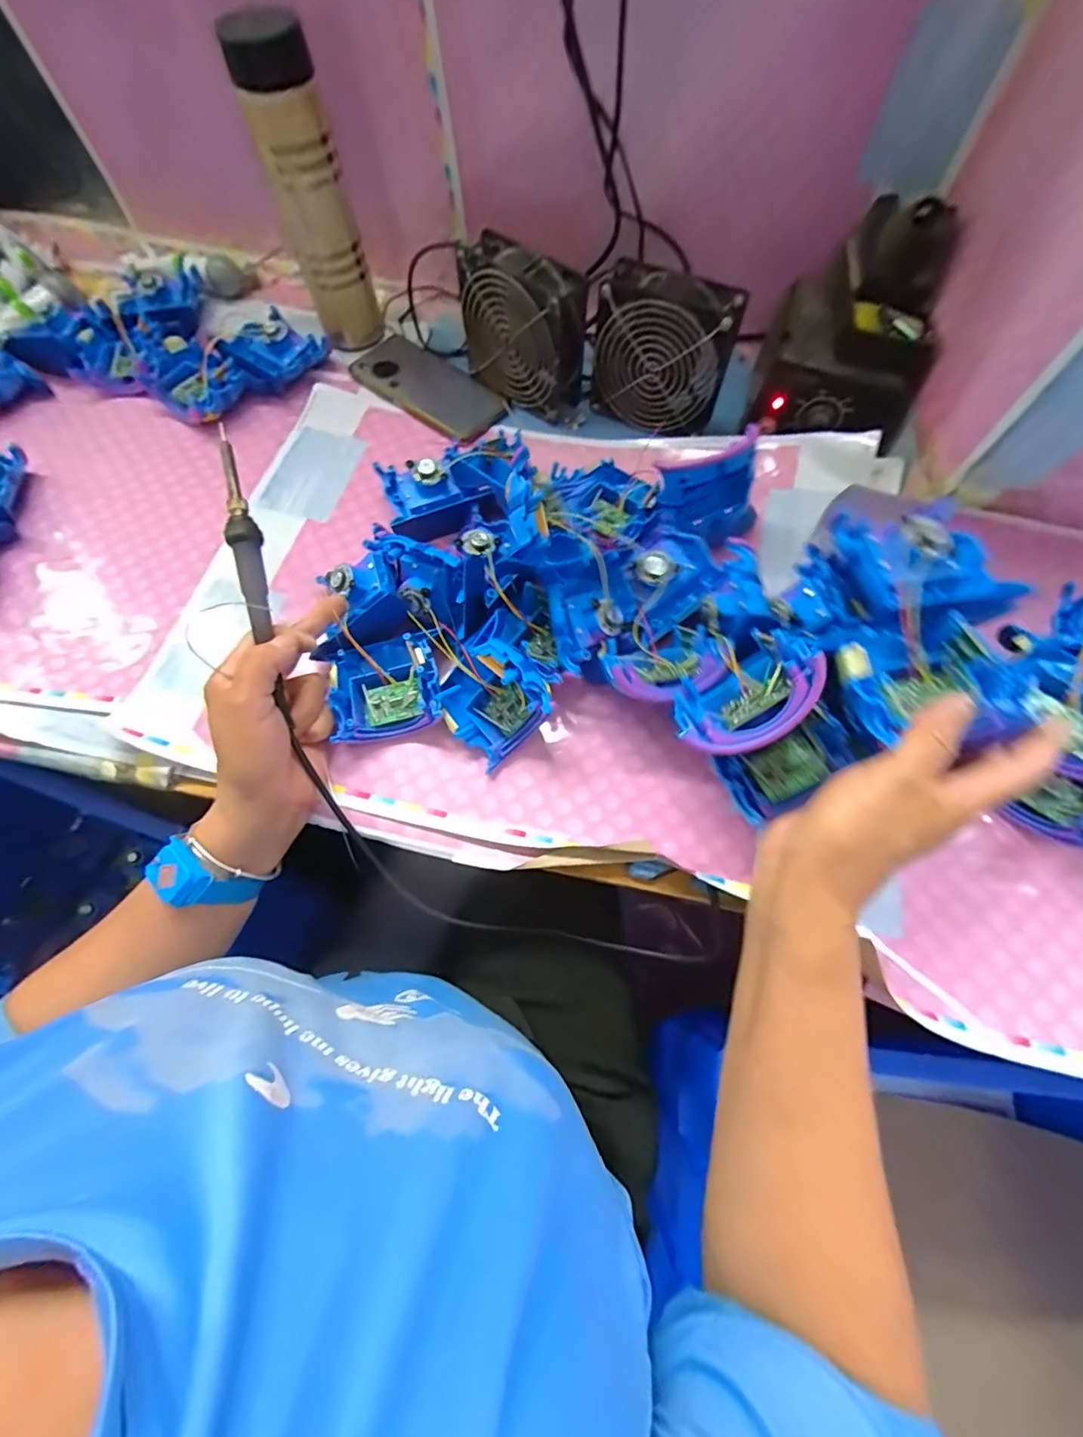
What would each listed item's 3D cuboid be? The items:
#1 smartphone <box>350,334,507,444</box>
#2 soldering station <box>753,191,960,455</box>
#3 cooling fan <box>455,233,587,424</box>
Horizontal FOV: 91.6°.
[{"bbox_3d":[-0.116,-0.347,0.547,0.173,0.011,0.078,36,72,14],"label":"smartphone"},{"bbox_3d":[0.274,-0.337,0.455,0.130,0.111,0.157,20,69,8],"label":"soldering station"},{"bbox_3d":[-0.020,-0.366,0.500,0.121,0.109,0.049,32,71,13],"label":"cooling fan"}]

